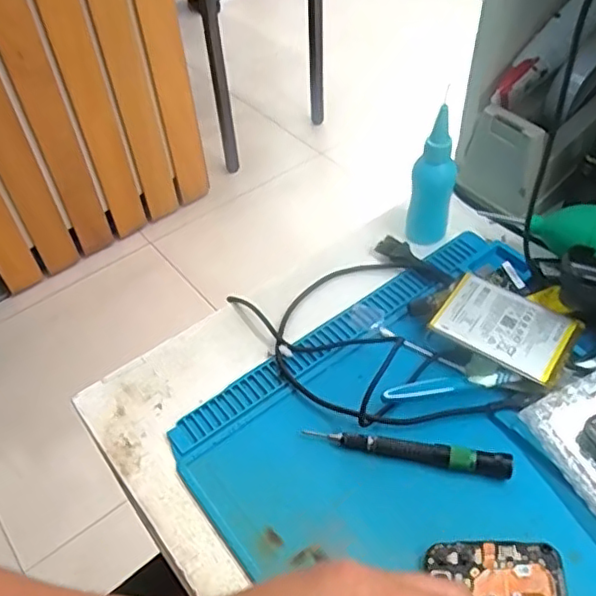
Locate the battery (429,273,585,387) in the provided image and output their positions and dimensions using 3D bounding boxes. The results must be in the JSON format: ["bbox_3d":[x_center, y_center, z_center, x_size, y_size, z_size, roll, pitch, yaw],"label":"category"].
[{"bbox_3d":[0.148,0.021,0.433,0.090,0.005,0.063,29,58,23],"label":"battery"}]

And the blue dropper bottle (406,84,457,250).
[{"bbox_3d":[0.112,-0.100,0.499,0.034,0.121,0.037,12,50,14],"label":"blue dropper bottle"}]

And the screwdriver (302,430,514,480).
[{"bbox_3d":[0.070,0.098,0.391,0.130,0.012,0.013,7,49,10],"label":"screwdriver"}]

